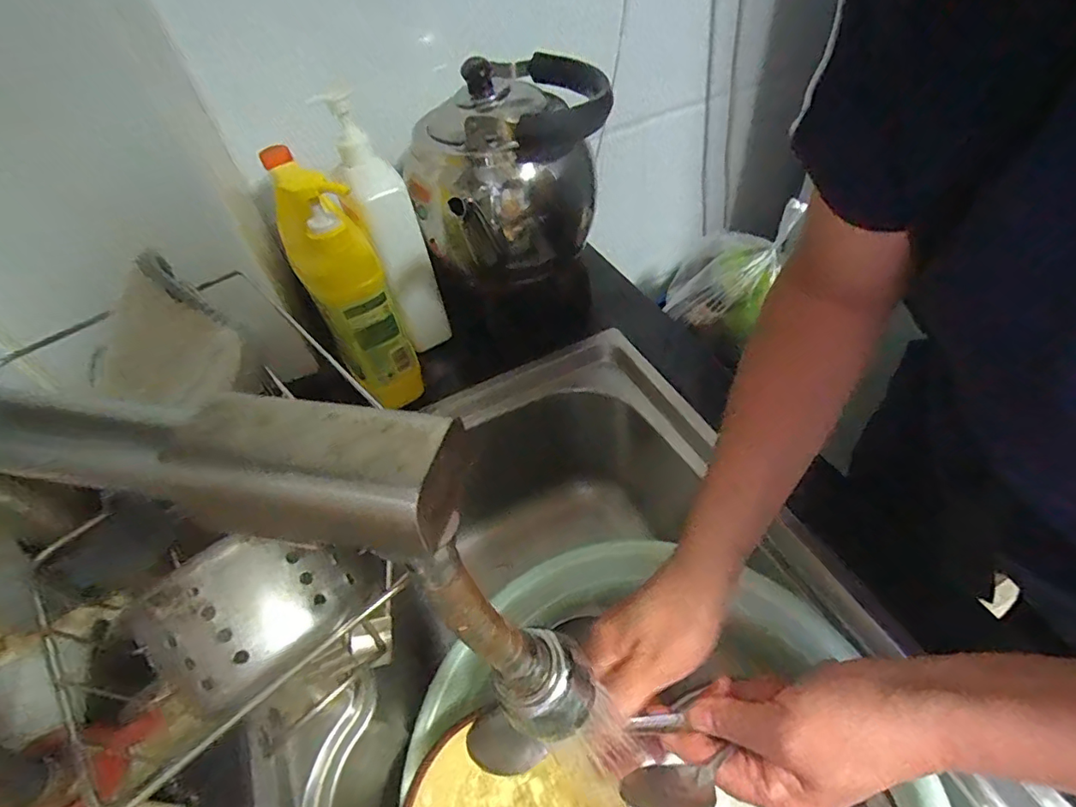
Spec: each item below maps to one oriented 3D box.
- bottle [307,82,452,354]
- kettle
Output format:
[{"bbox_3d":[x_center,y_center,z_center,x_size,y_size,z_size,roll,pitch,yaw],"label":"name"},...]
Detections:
[{"bbox_3d":[-0.148,-0.162,0.536,0.060,0.244,0.056,-34,54,-21],"label":"bottle"},{"bbox_3d":[-0.026,-0.246,0.563,0.194,0.176,0.193,2,50,9],"label":"kettle"}]

